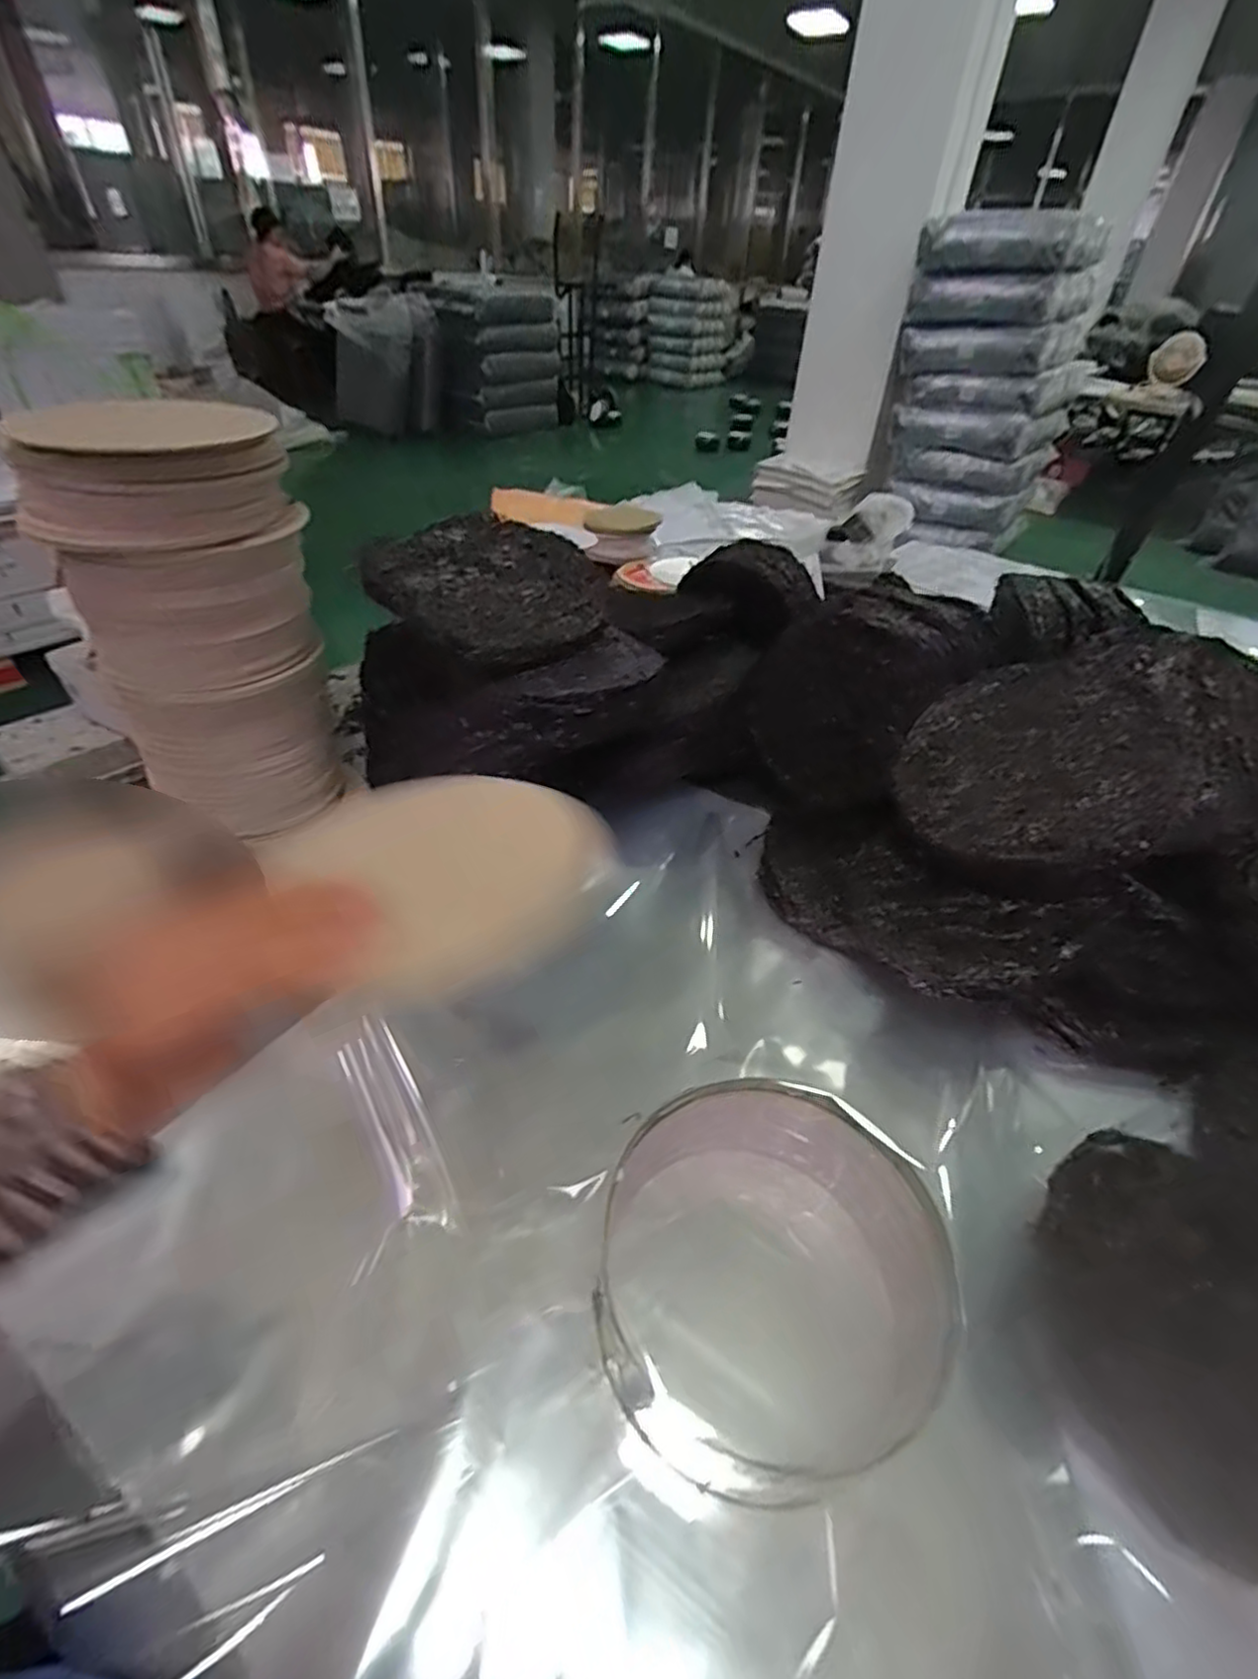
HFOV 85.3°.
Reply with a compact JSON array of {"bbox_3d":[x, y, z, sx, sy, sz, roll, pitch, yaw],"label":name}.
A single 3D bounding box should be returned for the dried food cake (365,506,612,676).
[{"bbox_3d":[-0.116,-0.221,0.595,0.188,0.017,0.190,43,53,18],"label":"dried food cake"}]

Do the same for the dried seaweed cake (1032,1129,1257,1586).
[{"bbox_3d":[0.334,0.284,0.399,0.185,0.021,0.193,-26,61,-23],"label":"dried seaweed cake"}]

